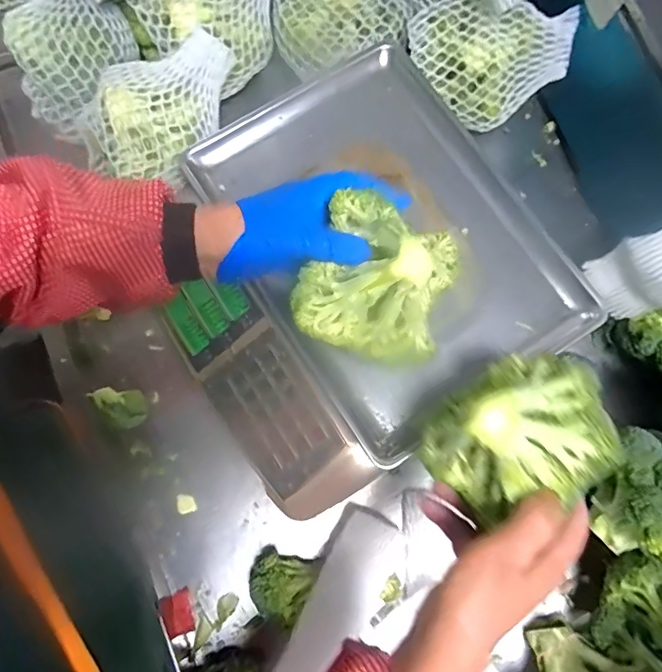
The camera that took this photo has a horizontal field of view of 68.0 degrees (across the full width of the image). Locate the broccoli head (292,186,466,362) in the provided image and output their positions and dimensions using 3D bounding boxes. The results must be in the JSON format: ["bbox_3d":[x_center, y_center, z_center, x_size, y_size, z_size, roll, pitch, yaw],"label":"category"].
[{"bbox_3d":[0.039,-0.045,0.362,0.108,0.089,0.114,19,77,4],"label":"broccoli head"}]

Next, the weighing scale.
[{"bbox_3d":[0.013,-0.059,0.474,0.348,0.097,0.340,-34,79,-8],"label":"weighing scale"}]

